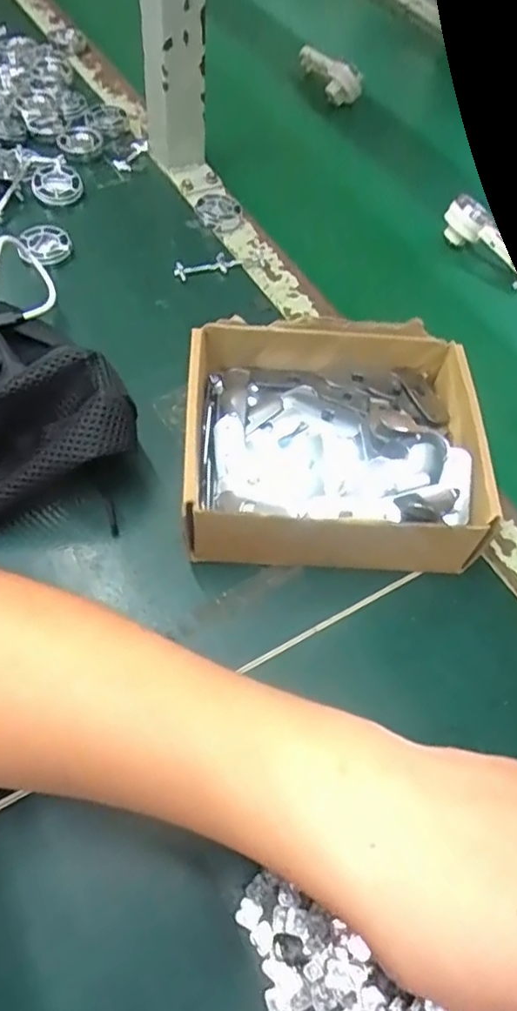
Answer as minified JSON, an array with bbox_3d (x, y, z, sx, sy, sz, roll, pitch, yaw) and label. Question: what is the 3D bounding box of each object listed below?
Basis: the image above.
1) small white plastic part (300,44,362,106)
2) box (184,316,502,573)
[{"bbox_3d":[0.078,-0.469,0.685,0.036,0.034,0.080,-21,61,-15],"label":"small white plastic part"},{"bbox_3d":[0.044,-0.037,0.384,0.168,0.059,0.146,1,58,-2],"label":"box"}]

